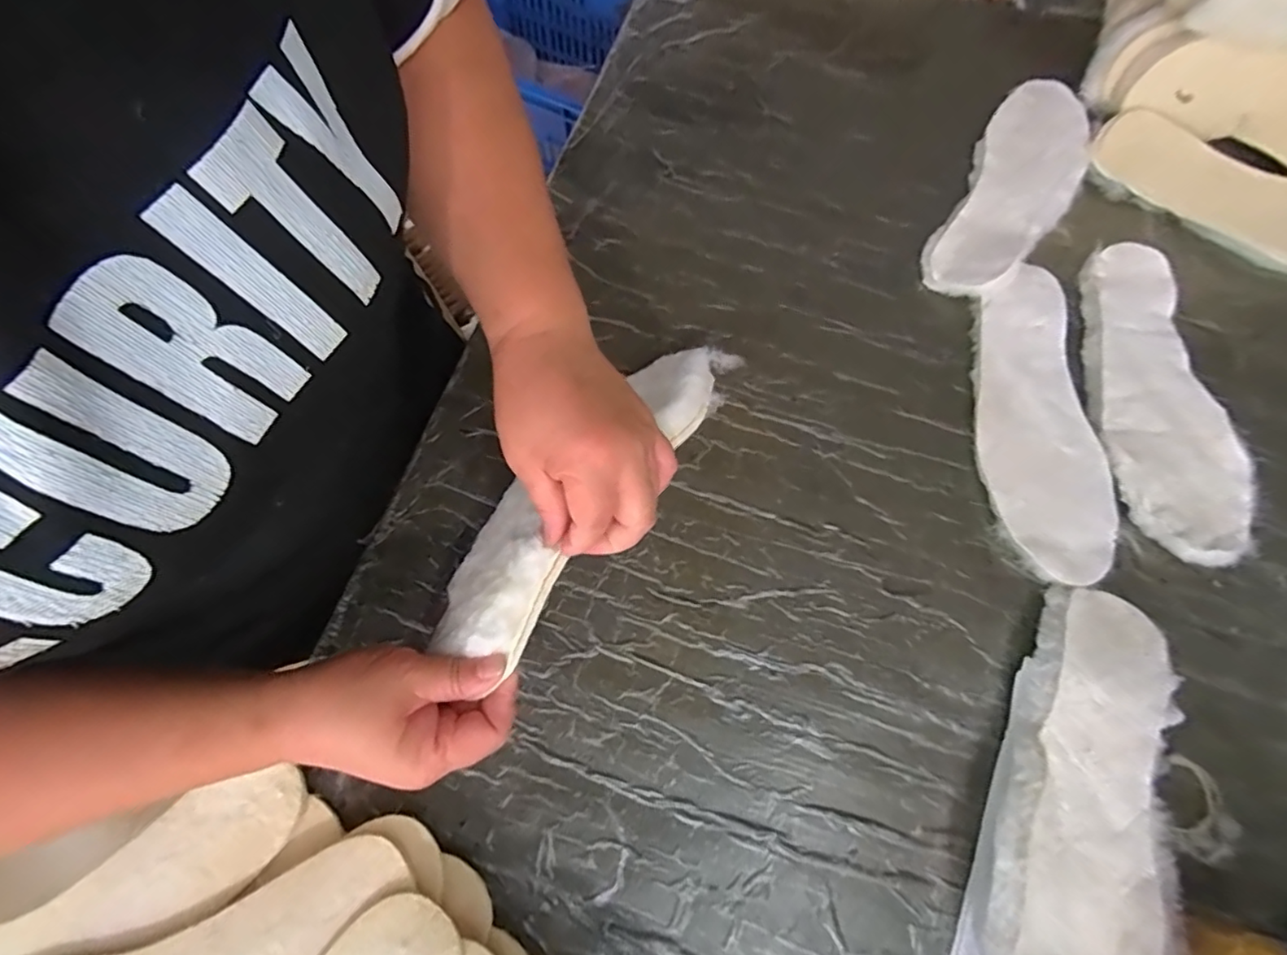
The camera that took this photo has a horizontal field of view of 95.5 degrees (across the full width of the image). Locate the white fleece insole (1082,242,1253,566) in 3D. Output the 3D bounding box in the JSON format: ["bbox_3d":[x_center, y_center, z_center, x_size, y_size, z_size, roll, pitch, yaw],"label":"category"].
[{"bbox_3d":[0.406,-0.070,0.471,0.094,0.021,0.275,1,70,-1],"label":"white fleece insole"}]

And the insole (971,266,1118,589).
[{"bbox_3d":[0.309,-0.049,0.462,0.092,0.019,0.260,5,70,1],"label":"insole"}]

